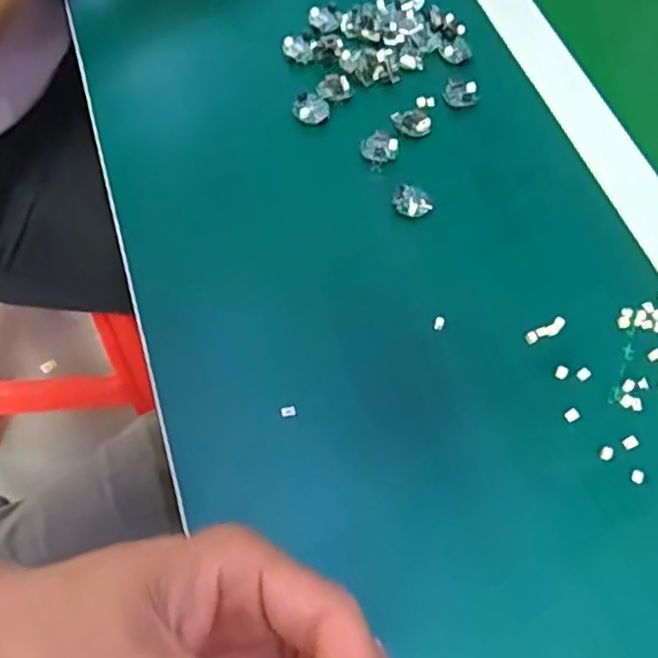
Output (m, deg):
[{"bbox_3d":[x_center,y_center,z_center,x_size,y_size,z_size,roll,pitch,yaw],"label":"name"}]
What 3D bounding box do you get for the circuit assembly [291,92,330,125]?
[{"bbox_3d":[-0.012,-0.147,0.458,0.024,0.011,0.023,-4,62,-4],"label":"circuit assembly"}]

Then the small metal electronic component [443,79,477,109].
[{"bbox_3d":[0.091,-0.163,0.471,0.022,0.004,0.021,10,62,4],"label":"small metal electronic component"}]

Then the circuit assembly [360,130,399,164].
[{"bbox_3d":[0.033,-0.118,0.442,0.023,0.007,0.024,1,62,-1],"label":"circuit assembly"}]

